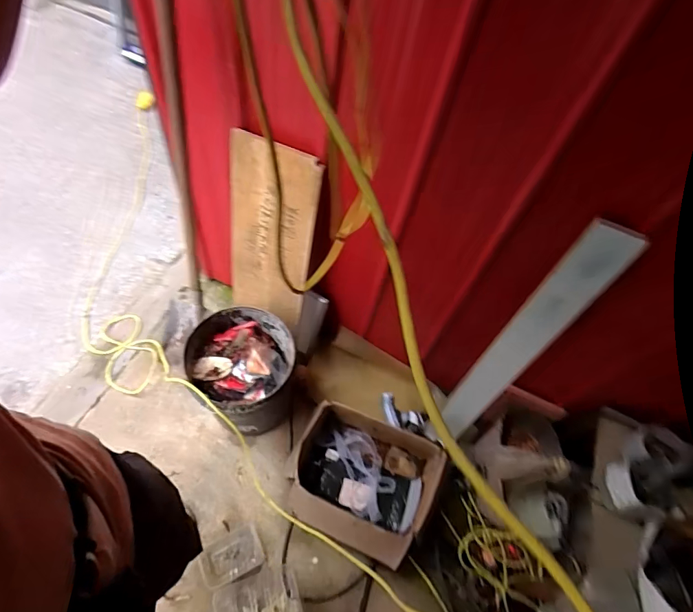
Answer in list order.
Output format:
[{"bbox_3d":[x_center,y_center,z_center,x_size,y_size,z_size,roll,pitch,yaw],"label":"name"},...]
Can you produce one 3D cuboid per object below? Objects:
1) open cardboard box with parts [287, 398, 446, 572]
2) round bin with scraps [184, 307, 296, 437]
[{"bbox_3d":[0.044,0.518,1.252,0.408,0.161,0.354,25,58,7],"label":"open cardboard box with parts"},{"bbox_3d":[-0.312,0.210,1.276,0.311,0.267,0.306,41,61,17],"label":"round bin with scraps"}]

